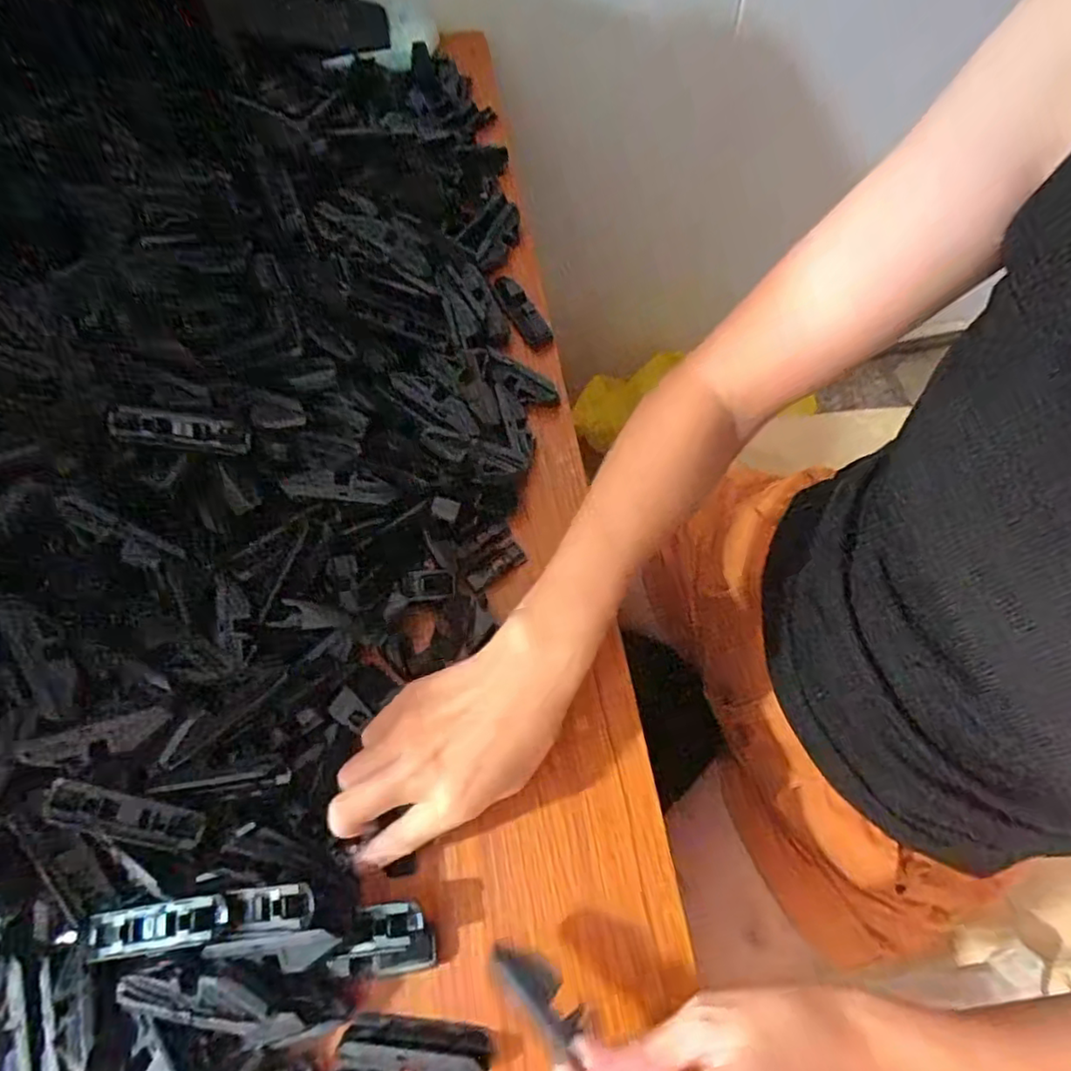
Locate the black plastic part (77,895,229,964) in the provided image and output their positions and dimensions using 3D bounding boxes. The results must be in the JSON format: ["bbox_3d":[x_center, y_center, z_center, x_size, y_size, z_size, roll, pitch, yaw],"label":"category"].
[{"bbox_3d":[-0.190,0.192,0.306,0.082,0.009,0.021,-15,65,10],"label":"black plastic part"}]

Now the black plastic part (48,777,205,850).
[{"bbox_3d":[-0.206,0.141,0.315,0.072,0.004,0.021,20,82,-9],"label":"black plastic part"}]

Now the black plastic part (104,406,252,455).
[{"bbox_3d":[-0.208,-0.062,0.368,0.073,0.009,0.016,6,64,-17],"label":"black plastic part"}]

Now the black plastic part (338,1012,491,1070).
[{"bbox_3d":[-0.059,0.248,0.300,0.071,0.019,0.023,2,65,4],"label":"black plastic part"}]

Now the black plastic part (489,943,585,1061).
[{"bbox_3d":[0.000,0.197,0.272,0.017,0.021,0.045,-43,70,-15],"label":"black plastic part"}]

